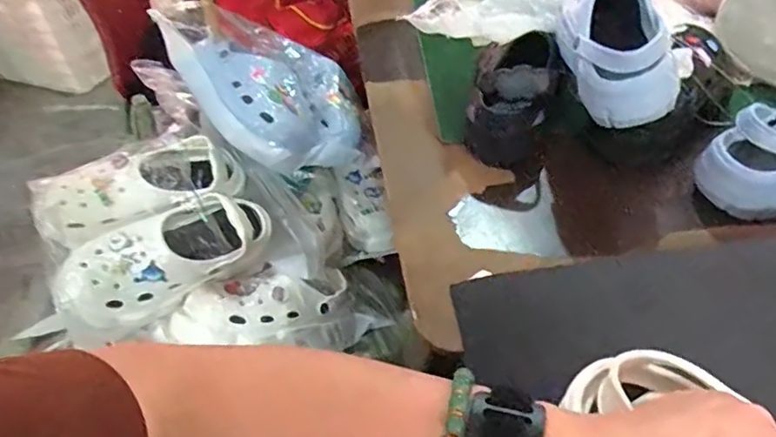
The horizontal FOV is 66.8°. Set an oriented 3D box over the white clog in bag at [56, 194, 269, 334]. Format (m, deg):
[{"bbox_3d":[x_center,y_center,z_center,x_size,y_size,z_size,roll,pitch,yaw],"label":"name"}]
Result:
[{"bbox_3d":[-0.286,0.053,0.761,0.271,0.087,0.110,-28,51,-22],"label":"white clog in bag"}]

